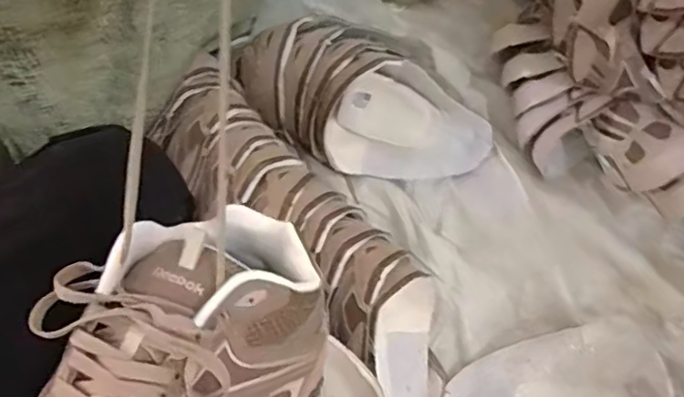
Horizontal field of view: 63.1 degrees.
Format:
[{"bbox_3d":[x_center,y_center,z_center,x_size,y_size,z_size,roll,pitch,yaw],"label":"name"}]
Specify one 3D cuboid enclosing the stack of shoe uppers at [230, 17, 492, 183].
[{"bbox_3d":[0.024,-0.113,0.726,0.334,0.155,0.132,25,66,8],"label":"stack of shoe uppers"}]

